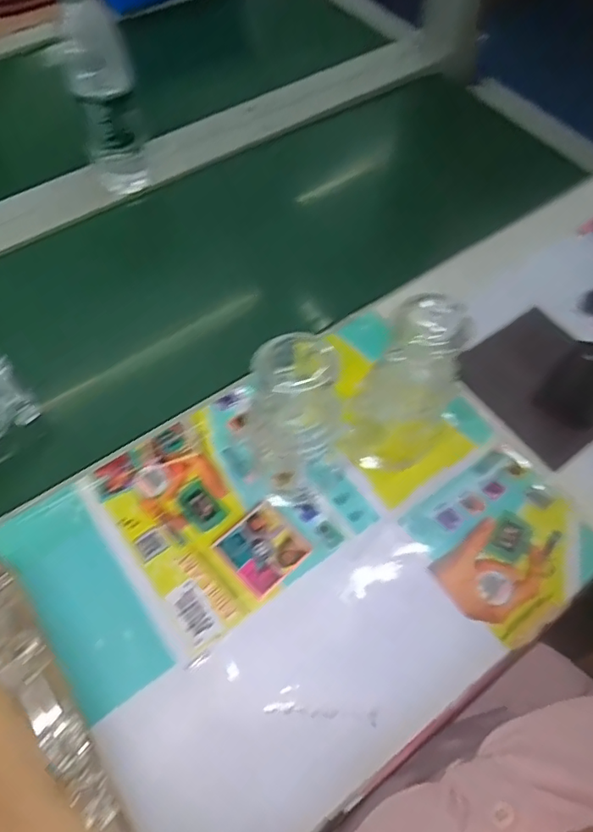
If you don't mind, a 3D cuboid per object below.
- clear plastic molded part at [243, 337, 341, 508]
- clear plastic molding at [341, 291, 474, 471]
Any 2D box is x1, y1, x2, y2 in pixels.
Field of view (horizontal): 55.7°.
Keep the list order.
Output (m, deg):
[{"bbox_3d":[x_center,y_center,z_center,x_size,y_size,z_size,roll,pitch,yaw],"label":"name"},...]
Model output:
[{"bbox_3d":[-0.004,0.012,0.429,0.053,0.175,0.055,-17,64,-12],"label":"clear plastic molded part"},{"bbox_3d":[0.093,-0.019,0.458,0.073,0.165,0.087,30,64,13],"label":"clear plastic molding"}]

